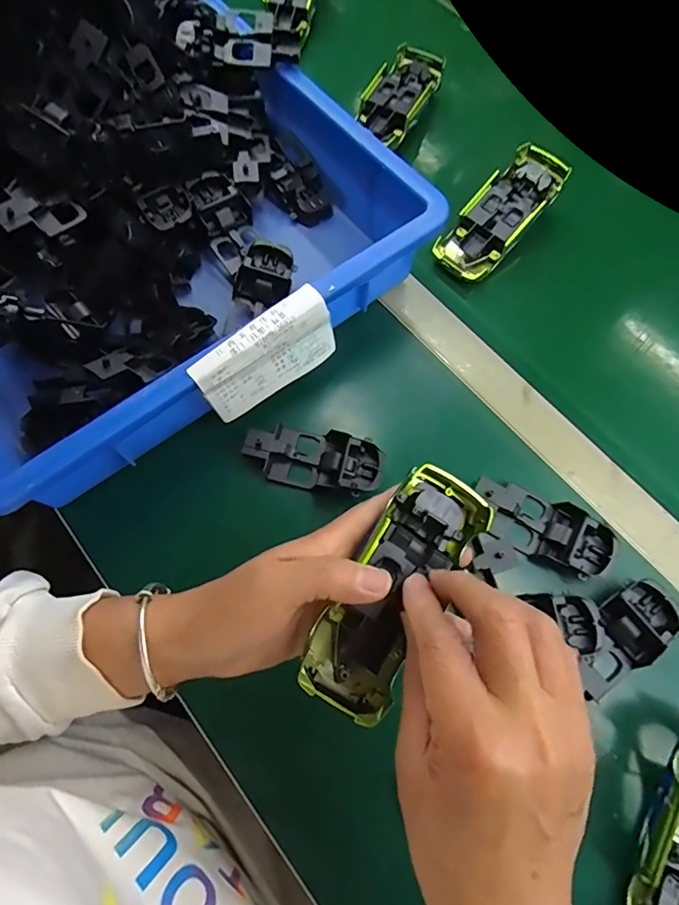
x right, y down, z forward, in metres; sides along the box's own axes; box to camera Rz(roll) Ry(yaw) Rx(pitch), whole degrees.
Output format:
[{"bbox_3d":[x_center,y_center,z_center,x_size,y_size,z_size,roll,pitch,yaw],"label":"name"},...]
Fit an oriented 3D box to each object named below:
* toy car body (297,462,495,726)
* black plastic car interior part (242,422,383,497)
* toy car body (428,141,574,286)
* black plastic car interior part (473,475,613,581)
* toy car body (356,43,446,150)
[{"bbox_3d":[0.032,0.071,0.259,0.049,0.032,0.134,30,78,9],"label":"toy car body"},{"bbox_3d":[-0.019,0.004,0.353,0.099,0.020,0.042,10,70,2],"label":"black plastic car interior part"},{"bbox_3d":[0.146,-0.213,0.432,0.054,0.023,0.137,41,89,12],"label":"toy car body"},{"bbox_3d":[0.141,0.053,0.344,0.097,0.029,0.044,27,71,8],"label":"black plastic car interior part"},{"bbox_3d":[0.061,-0.360,0.482,0.057,0.020,0.122,24,71,7],"label":"toy car body"}]

